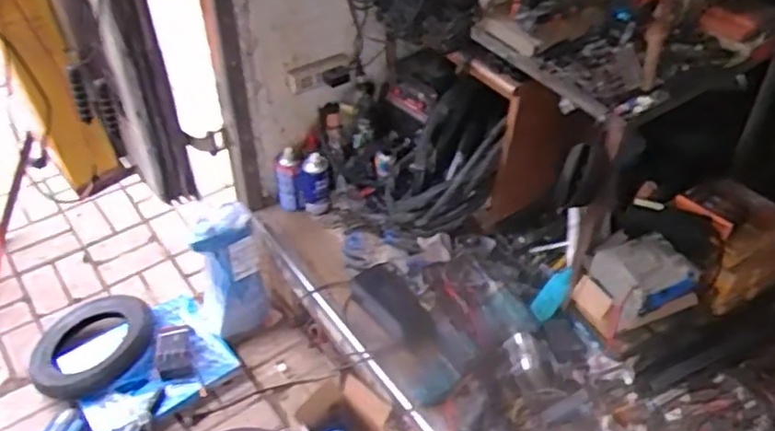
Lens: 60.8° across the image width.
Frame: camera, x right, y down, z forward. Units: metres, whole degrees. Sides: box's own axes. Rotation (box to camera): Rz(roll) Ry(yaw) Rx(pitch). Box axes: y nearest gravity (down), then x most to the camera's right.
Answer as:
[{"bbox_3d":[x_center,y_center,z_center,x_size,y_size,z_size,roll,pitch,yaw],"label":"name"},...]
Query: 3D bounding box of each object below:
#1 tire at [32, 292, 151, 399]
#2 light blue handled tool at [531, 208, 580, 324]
[{"bbox_3d":[-0.770,0.330,1.724,0.305,0.074,0.312,0,43,0],"label":"tire"},{"bbox_3d":[0.351,0.106,1.392,0.088,0.257,0.066,16,10,16],"label":"light blue handled tool"}]

